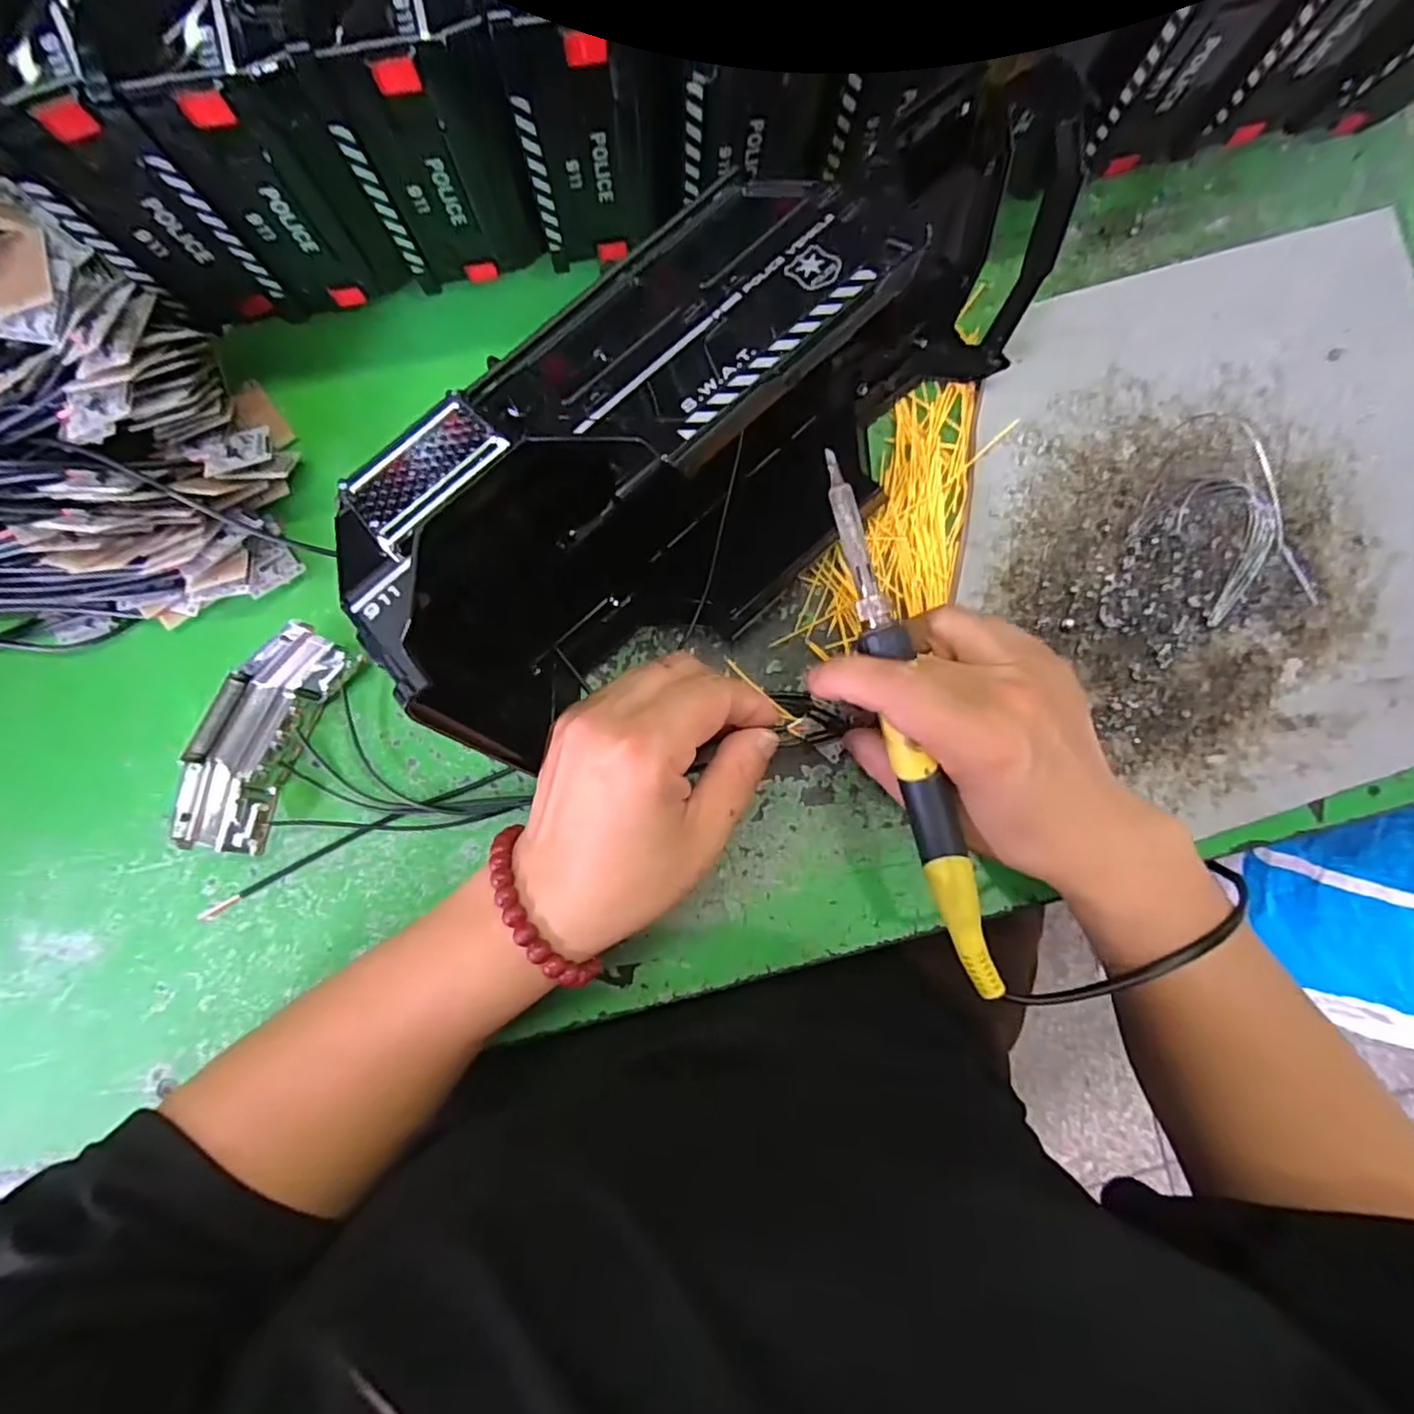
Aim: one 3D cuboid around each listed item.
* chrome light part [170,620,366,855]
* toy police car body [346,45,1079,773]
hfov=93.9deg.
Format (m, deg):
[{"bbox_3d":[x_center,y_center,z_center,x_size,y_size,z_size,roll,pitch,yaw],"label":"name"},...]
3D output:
[{"bbox_3d":[-0.189,0.012,0.279,0.037,0.024,0.096,27,88,-2],"label":"chrome light part"},{"bbox_3d":[0.003,-0.104,0.252,0.300,0.126,0.102,-43,91,-2],"label":"toy police car body"}]

